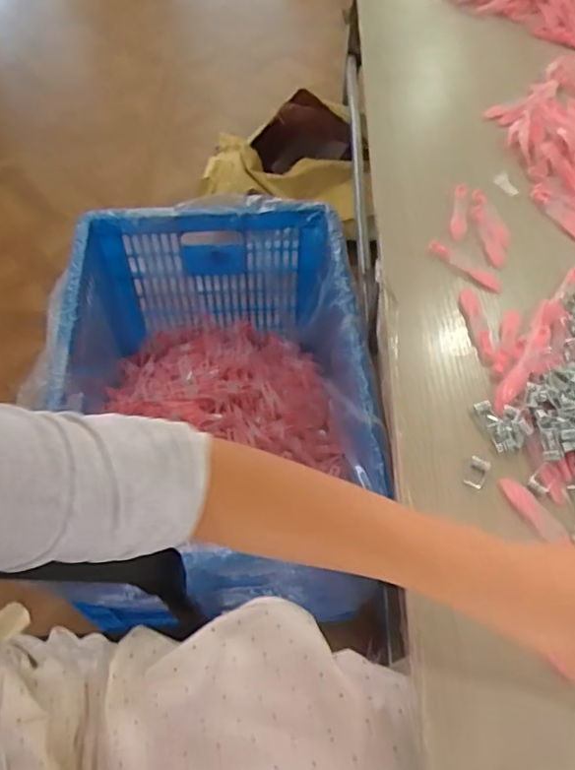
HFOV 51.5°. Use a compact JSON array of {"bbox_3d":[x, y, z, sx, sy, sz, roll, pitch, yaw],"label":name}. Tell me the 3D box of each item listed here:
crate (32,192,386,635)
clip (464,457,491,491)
[{"bbox_3d":[-0.132,0.006,1.051,0.509,0.308,0.694,-2,56,-2],"label":"crate"},{"bbox_3d":[0.139,0.064,0.435,0.014,0.004,0.022,24,59,15],"label":"clip"}]

